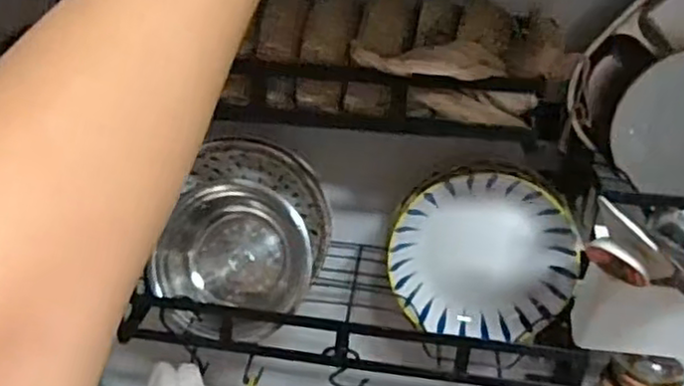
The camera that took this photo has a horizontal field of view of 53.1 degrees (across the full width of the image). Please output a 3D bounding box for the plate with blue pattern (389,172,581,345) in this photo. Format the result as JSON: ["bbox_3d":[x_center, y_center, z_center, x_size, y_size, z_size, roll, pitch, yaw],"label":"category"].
[{"bbox_3d":[0.131,0.065,0.654,0.169,0.155,0.040,6,25,2],"label":"plate with blue pattern"}]

